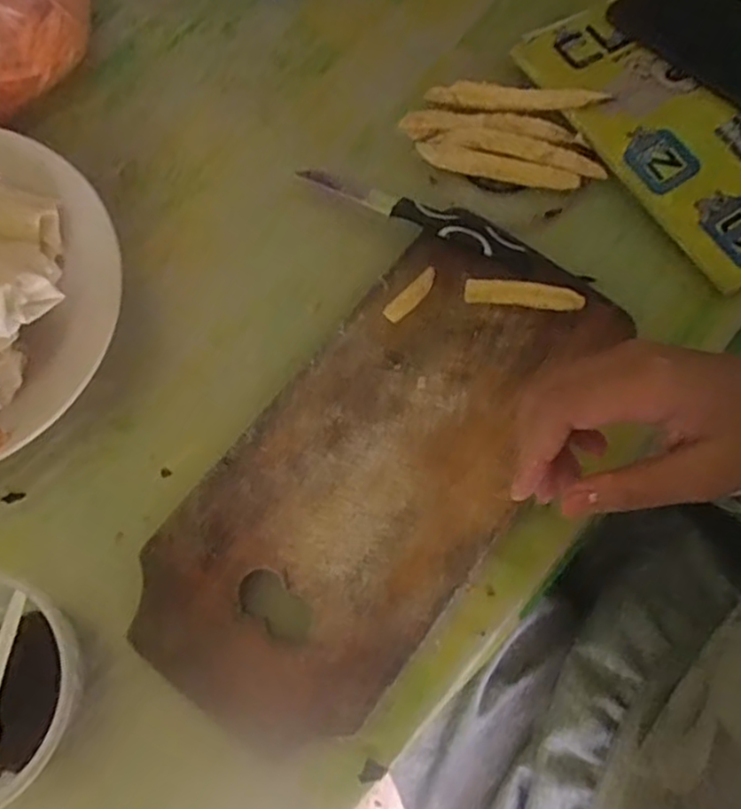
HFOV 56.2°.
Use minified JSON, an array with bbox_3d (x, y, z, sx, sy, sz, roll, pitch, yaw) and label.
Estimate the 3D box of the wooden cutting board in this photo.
[{"bbox_3d":[0.008,0.030,0.367,0.132,0.017,0.287,36,76,10],"label":"wooden cutting board"}]

